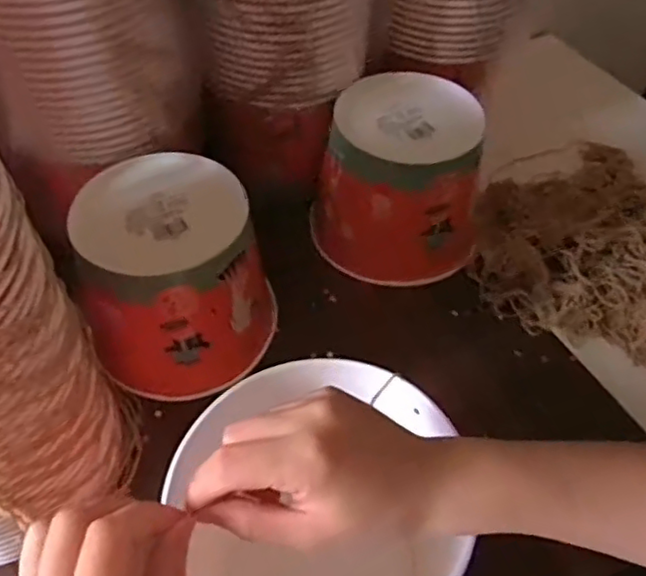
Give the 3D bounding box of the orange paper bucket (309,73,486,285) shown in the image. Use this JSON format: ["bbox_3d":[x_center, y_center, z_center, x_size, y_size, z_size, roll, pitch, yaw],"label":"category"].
[{"bbox_3d":[0.064,-0.094,0.582,0.139,0.130,0.133,1,52,-1],"label":"orange paper bucket"}]

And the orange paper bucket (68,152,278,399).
[{"bbox_3d":[-0.116,-0.010,0.510,0.135,0.127,0.150,-14,54,-13],"label":"orange paper bucket"}]

